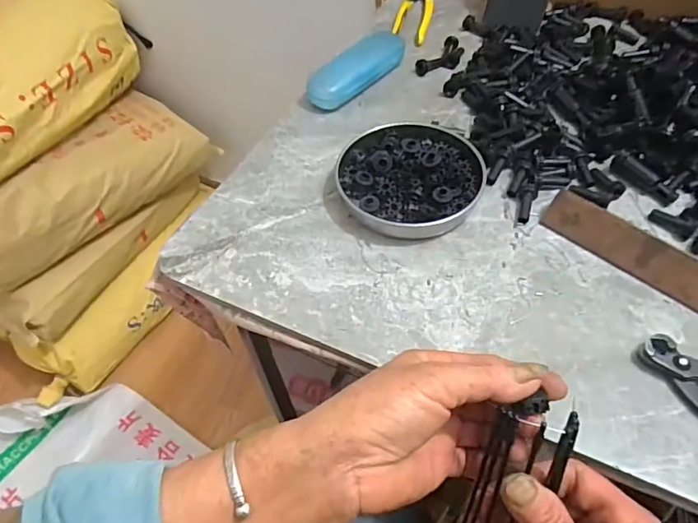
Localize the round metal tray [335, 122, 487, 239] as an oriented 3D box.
[{"bbox_3d":[0.060,-0.086,0.490,0.135,0.024,0.141,-2,52,2],"label":"round metal tray"}]

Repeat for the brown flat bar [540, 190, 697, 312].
[{"bbox_3d":[0.247,-0.003,0.416,0.178,0.035,0.004,38,23,27],"label":"brown flat bar"}]

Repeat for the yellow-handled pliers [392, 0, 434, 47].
[{"bbox_3d":[0.093,-0.345,0.699,0.045,0.016,0.152,11,54,12],"label":"yellow-handled pliers"}]

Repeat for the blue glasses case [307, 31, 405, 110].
[{"bbox_3d":[0.012,-0.230,0.601,0.148,0.036,0.048,-39,60,-24],"label":"blue glasses case"}]

